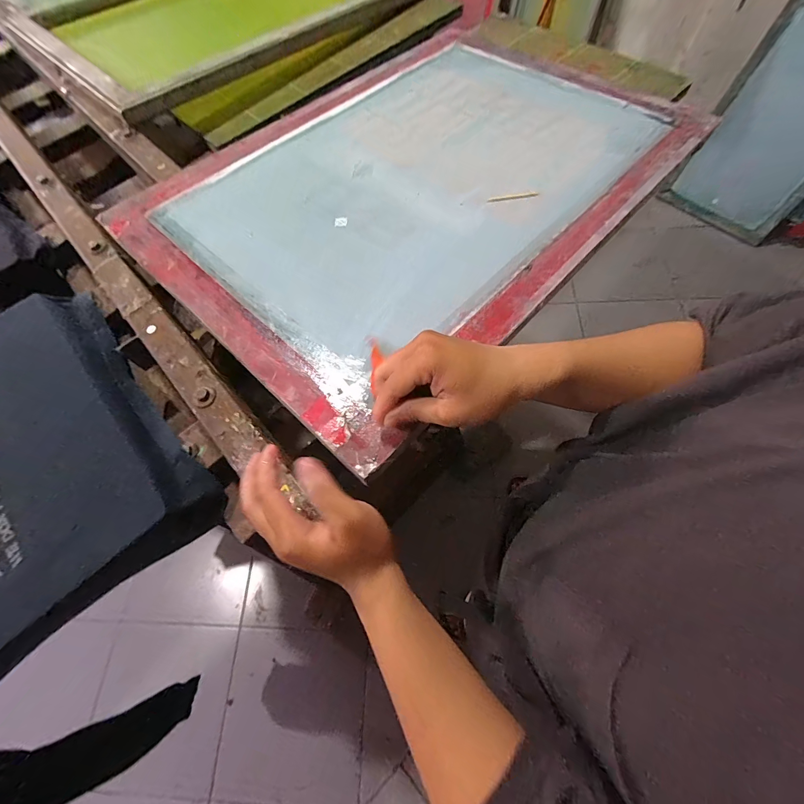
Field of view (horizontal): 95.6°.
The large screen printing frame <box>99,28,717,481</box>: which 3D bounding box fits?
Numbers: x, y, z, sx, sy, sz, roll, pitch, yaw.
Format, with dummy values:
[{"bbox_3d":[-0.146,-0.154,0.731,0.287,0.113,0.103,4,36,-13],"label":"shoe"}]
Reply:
[{"bbox_3d":[0.015,-0.296,0.461,0.482,0.017,0.630,39,70,20],"label":"large screen printing frame"}]

